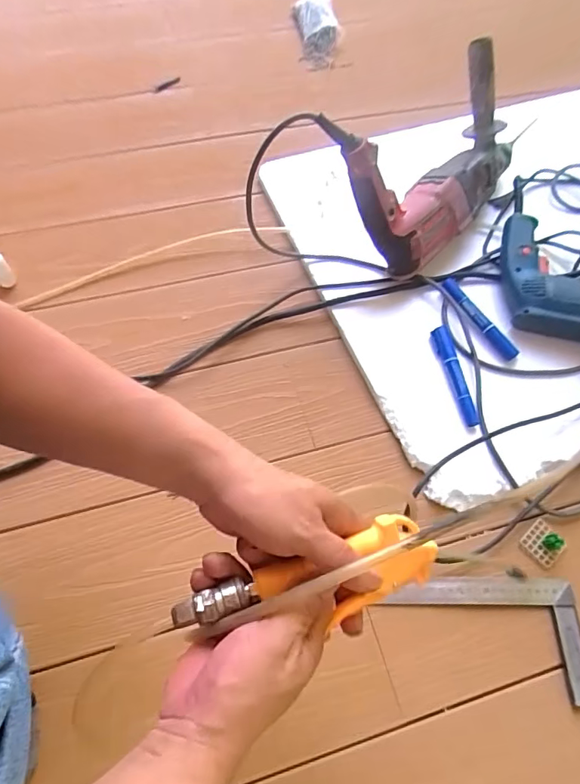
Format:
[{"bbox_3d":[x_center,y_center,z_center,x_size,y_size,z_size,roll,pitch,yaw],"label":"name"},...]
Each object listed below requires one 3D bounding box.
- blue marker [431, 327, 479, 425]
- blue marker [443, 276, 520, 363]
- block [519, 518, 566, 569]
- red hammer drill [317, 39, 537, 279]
[{"bbox_3d":[0.218,-0.023,0.667,0.021,0.018,0.147,-7,64,-6],"label":"blue marker"},{"bbox_3d":[0.268,-0.102,0.711,0.021,0.019,0.144,-31,69,-17],"label":"blue marker"},{"bbox_3d":[0.302,0.180,0.592,0.040,0.023,0.043,-41,72,-20],"label":"block"},{"bbox_3d":[0.212,-0.323,0.700,0.356,0.184,0.149,-40,72,-20],"label":"red hammer drill"}]

